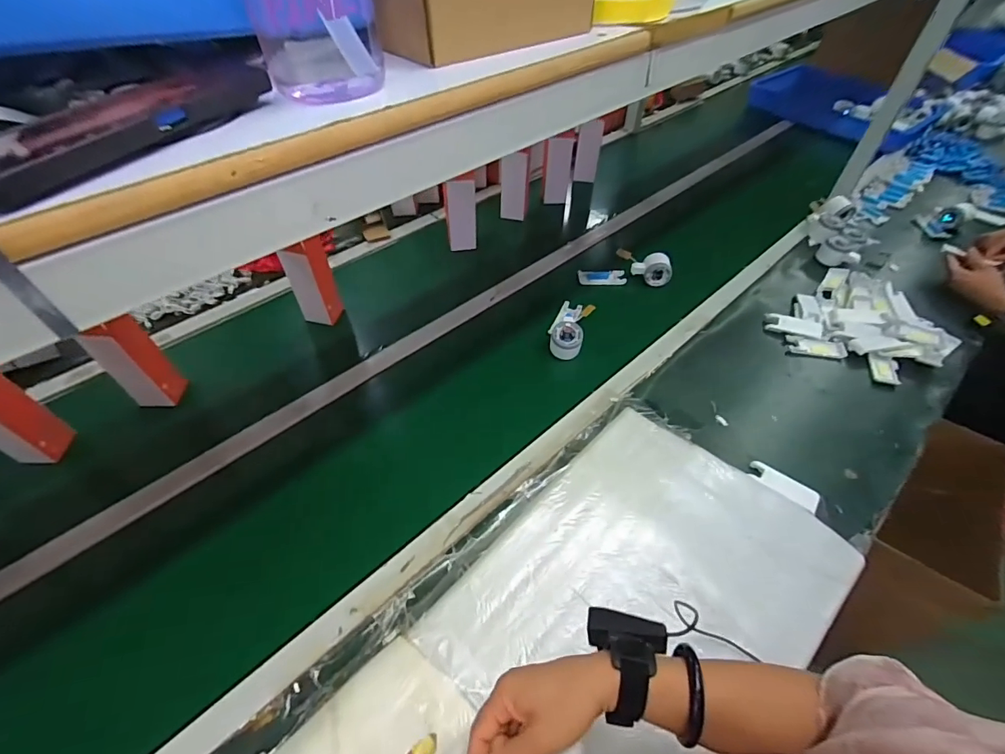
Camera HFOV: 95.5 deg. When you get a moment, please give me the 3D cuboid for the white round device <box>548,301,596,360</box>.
[{"bbox_3d":[0.135,-0.101,0.914,0.073,0.071,0.167,14,52,11],"label":"white round device"}]

